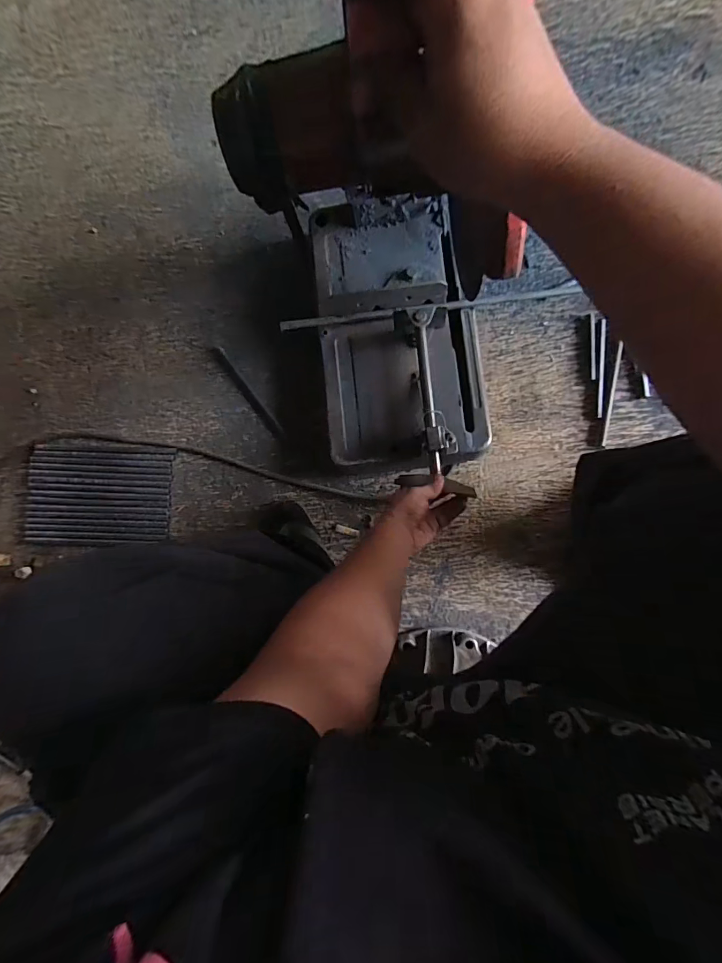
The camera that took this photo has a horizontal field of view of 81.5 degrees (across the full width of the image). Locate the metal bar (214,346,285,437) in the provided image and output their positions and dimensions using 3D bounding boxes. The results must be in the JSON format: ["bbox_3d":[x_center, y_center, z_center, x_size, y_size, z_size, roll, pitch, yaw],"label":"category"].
[{"bbox_3d":[-0.203,-0.160,0.753,0.017,0.011,0.204,-36,83,2],"label":"metal bar"}]

